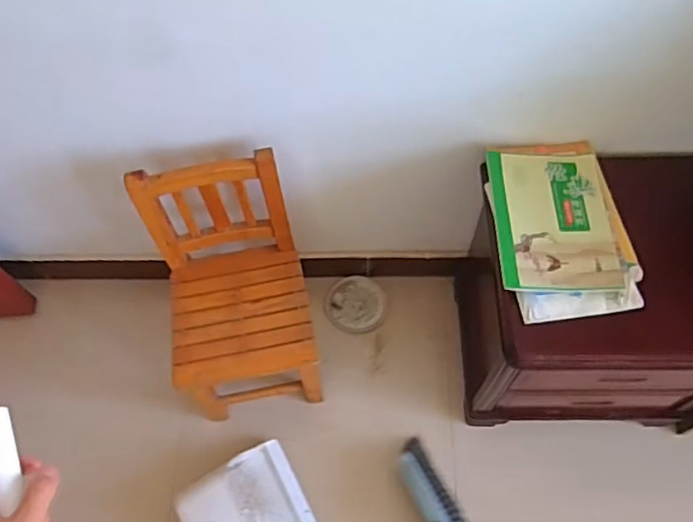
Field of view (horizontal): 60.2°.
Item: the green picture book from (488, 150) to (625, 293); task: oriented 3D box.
[{"bbox_3d":[0.339,-0.072,0.981,0.190,0.020,0.257,0,63,2],"label":"green picture book"}]

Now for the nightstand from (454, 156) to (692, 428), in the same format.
[{"bbox_3d":[0.499,0.041,1.189,0.495,0.436,0.461,-1,63,2],"label":"nightstand"}]

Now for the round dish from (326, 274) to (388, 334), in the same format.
[{"bbox_3d":[0.023,0.098,1.453,0.141,0.017,0.150,-1,63,2],"label":"round dish"}]

